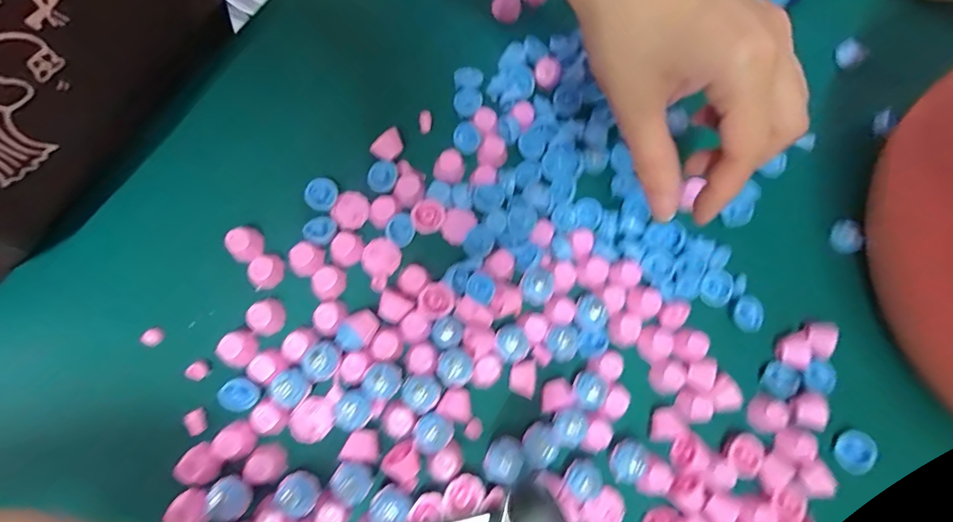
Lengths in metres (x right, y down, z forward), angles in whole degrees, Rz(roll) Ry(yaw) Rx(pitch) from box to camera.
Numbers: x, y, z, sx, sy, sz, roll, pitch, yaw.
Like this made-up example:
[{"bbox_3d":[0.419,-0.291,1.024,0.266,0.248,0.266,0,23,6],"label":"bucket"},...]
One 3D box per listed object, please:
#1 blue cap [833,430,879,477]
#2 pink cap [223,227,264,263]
[{"bbox_3d":[0.233,0.118,0.278,0.017,0.011,0.024,36,76,4],"label":"blue cap"},{"bbox_3d":[-0.140,-0.009,0.274,0.020,0.018,0.019,1,76,-5],"label":"pink cap"}]

